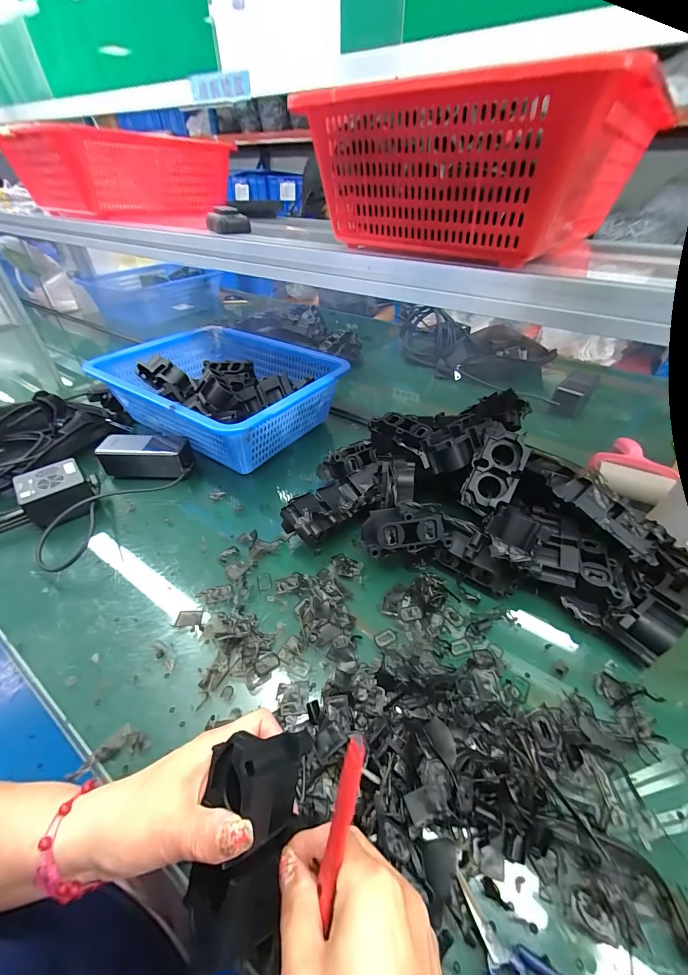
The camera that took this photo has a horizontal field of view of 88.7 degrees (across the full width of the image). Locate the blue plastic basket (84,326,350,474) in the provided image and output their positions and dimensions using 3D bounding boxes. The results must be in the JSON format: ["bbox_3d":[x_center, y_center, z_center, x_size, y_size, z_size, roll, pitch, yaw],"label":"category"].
[{"bbox_3d":[-0.229,-0.184,0.671,0.414,0.120,0.308,25,47,24],"label":"blue plastic basket"}]

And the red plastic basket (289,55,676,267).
[{"bbox_3d":[0.145,-0.339,0.378,0.264,0.116,0.272,29,49,29],"label":"red plastic basket"}]

